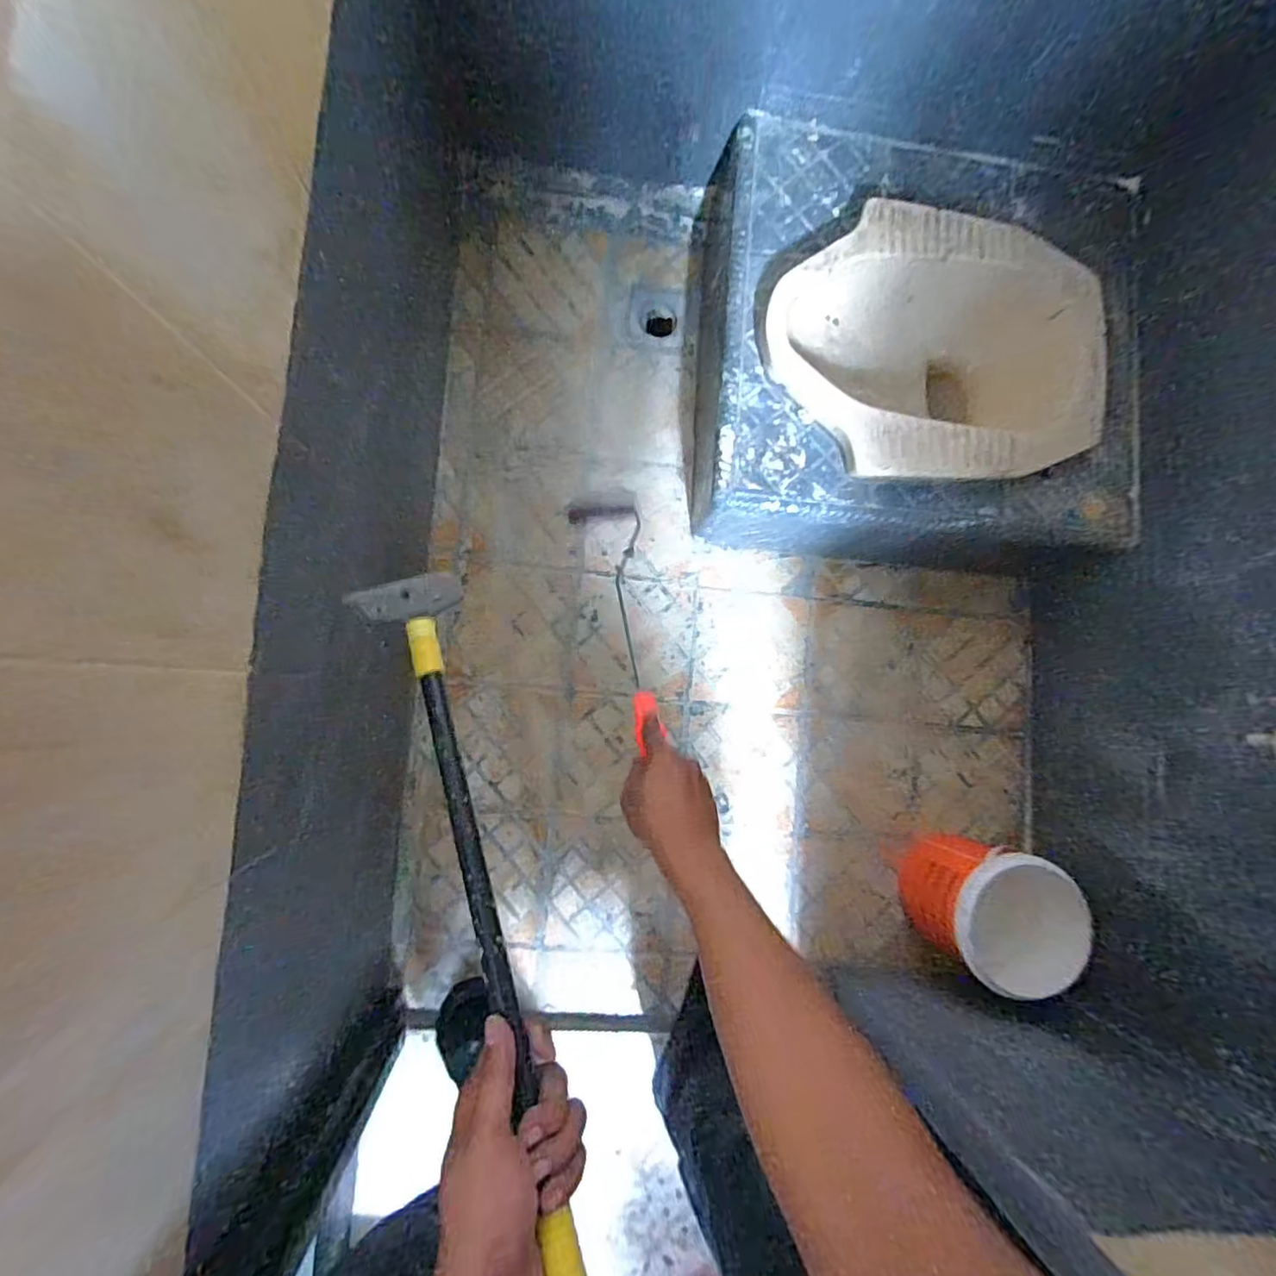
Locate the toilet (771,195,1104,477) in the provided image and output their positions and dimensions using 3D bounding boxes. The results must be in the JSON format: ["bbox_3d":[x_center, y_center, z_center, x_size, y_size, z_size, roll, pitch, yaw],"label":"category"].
[{"bbox_3d":[0.417,-0.405,0.889,0.476,0.140,0.360,-3,85,-5],"label":"toilet"}]

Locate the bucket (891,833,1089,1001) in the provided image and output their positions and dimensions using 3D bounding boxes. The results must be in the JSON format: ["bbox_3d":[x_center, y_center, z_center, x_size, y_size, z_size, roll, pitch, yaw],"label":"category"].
[{"bbox_3d":[0.530,0.409,0.923,0.172,0.210,0.174,0,85,-5],"label":"bucket"}]

